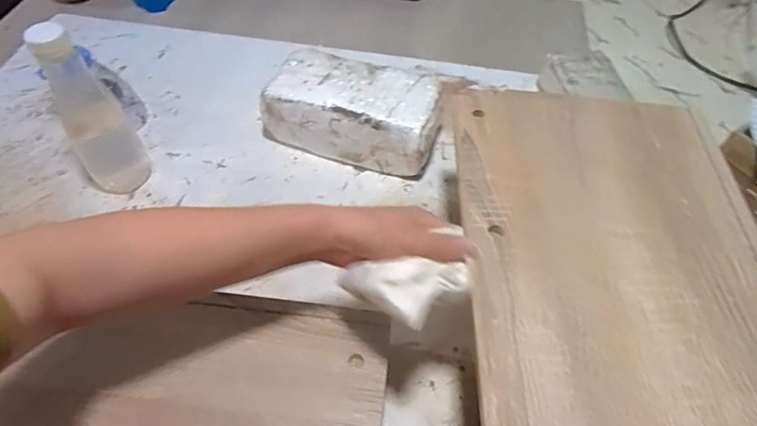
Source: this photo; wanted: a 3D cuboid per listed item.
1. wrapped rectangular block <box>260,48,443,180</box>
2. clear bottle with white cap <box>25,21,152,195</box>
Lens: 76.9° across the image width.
[{"bbox_3d":[-0.042,-0.140,0.684,0.247,0.115,0.110,16,55,9],"label":"wrapped rectangular block"},{"bbox_3d":[-0.353,-0.119,0.583,0.071,0.234,0.054,-33,61,-24],"label":"clear bottle with white cap"}]

